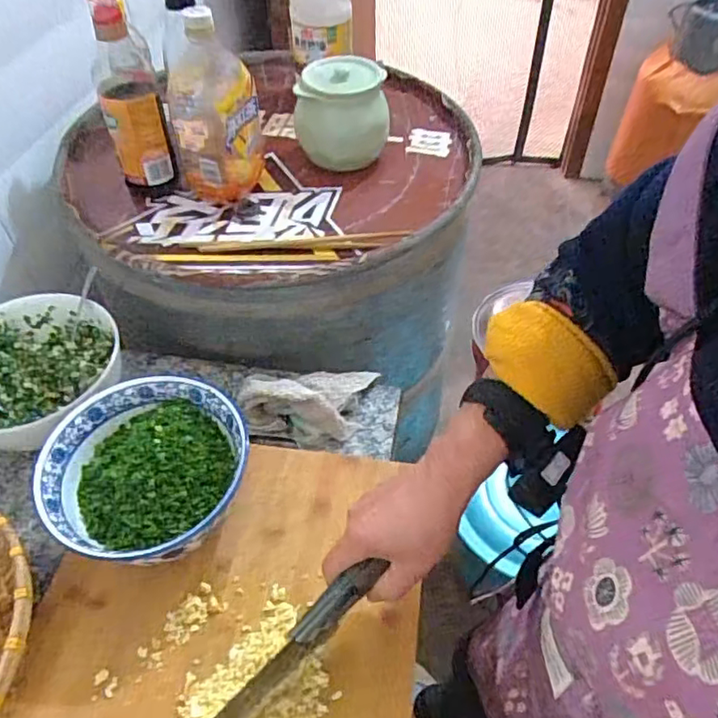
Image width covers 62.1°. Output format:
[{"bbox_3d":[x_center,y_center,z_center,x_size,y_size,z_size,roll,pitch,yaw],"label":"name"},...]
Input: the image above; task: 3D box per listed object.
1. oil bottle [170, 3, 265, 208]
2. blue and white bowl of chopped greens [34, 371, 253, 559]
[{"bbox_3d":[-0.163,-0.283,0.687,0.101,0.195,0.092,-6,50,-7],"label":"oil bottle"},{"bbox_3d":[-0.185,0.111,0.540,0.171,0.081,0.176,1,50,-1],"label":"blue and white bowl of chopped greens"}]

